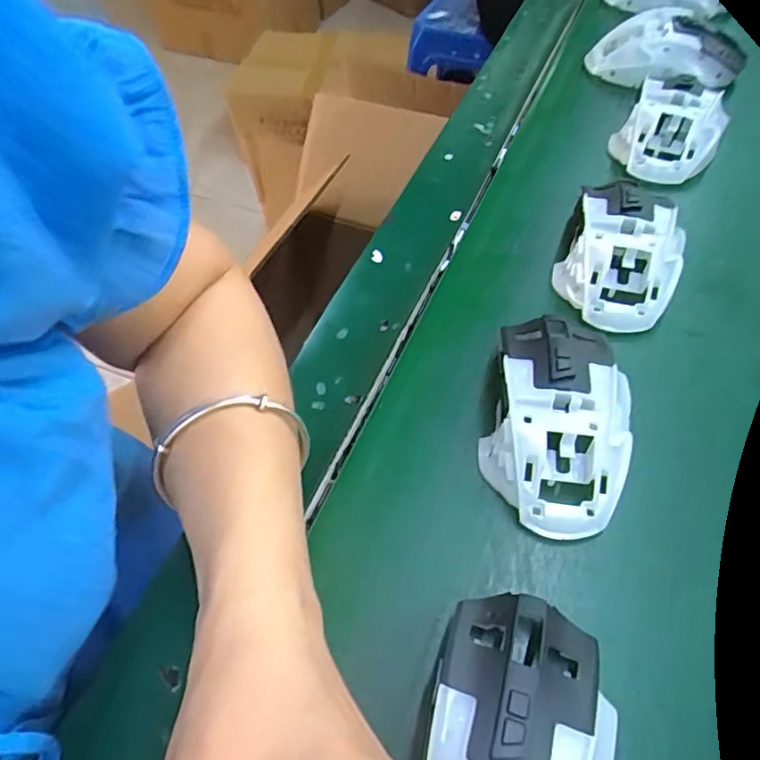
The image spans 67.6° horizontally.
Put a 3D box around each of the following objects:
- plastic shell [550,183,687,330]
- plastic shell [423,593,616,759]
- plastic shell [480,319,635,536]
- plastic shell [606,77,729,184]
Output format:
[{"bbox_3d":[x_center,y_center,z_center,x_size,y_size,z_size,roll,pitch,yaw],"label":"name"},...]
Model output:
[{"bbox_3d":[0.139,-0.077,0.323,0.062,0.033,0.095,21,59,17],"label":"plastic shell"},{"bbox_3d":[0.044,0.129,0.194,0.060,0.037,0.107,14,58,13],"label":"plastic shell"},{"bbox_3d":[0.084,0.014,0.270,0.064,0.037,0.112,10,57,11],"label":"plastic shell"},{"bbox_3d":[0.197,-0.174,0.384,0.063,0.030,0.072,31,63,23],"label":"plastic shell"}]

